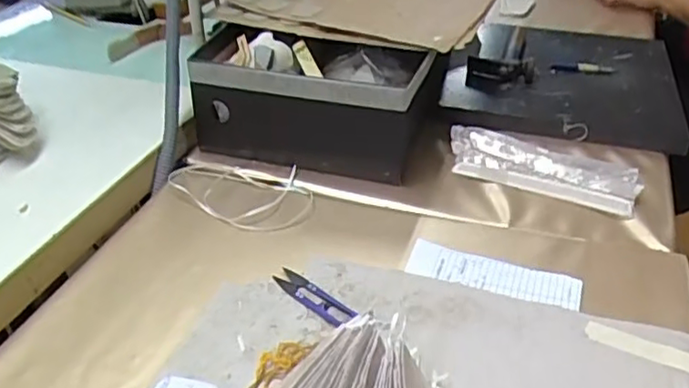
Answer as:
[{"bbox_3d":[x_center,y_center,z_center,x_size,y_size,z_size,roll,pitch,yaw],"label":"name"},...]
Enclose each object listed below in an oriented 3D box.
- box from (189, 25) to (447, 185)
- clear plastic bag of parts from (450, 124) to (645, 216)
[{"bbox_3d":[-0.046,-0.106,0.731,0.277,0.117,0.127,10,36,17],"label":"box"},{"bbox_3d":[0.211,-0.034,0.701,0.206,0.028,0.073,14,38,23],"label":"clear plastic bag of parts"}]

